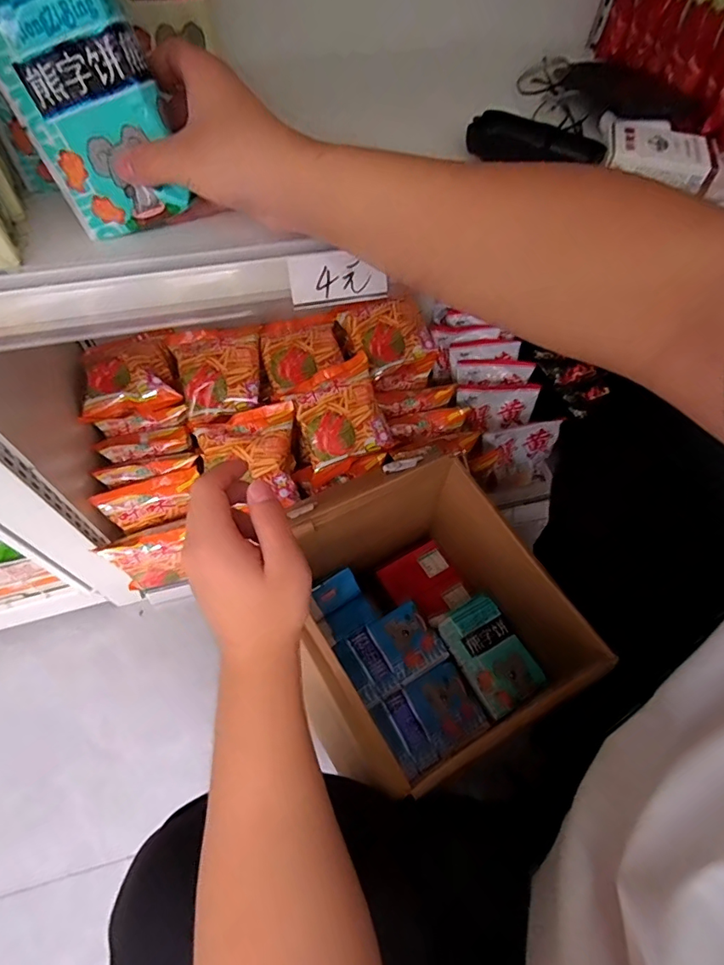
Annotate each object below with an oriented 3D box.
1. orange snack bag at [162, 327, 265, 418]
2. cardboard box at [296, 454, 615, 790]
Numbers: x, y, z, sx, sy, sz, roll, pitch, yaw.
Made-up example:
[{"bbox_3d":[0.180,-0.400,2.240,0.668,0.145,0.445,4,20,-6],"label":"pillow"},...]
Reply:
[{"bbox_3d":[-0.212,-0.161,0.730,0.126,0.040,0.126,-5,91,-10],"label":"orange snack bag"},{"bbox_3d":[0.057,0.159,0.591,0.258,0.208,0.295,-26,65,-16],"label":"cardboard box"}]

